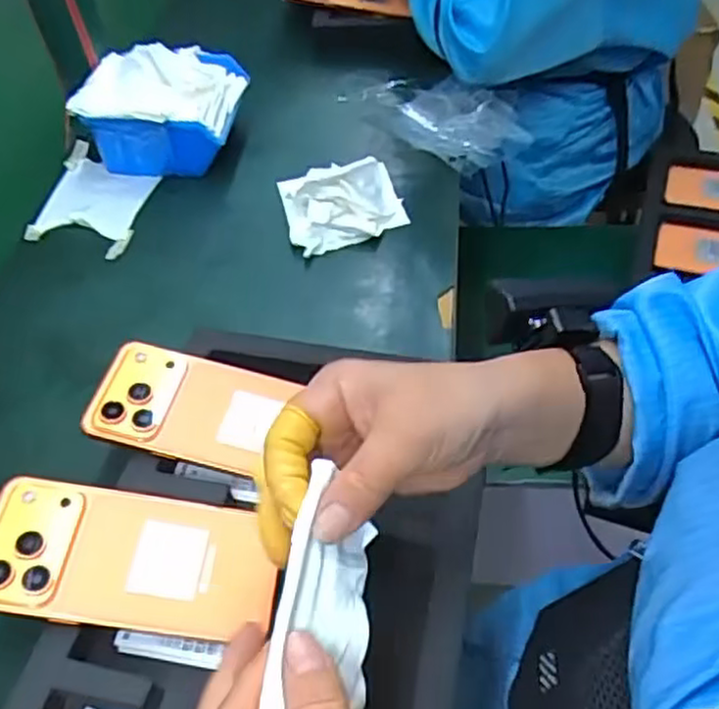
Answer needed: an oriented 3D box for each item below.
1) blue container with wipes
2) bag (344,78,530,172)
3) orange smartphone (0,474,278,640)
[{"bbox_3d":[-0.184,-0.236,0.703,0.137,0.084,0.134,9,49,11],"label":"blue container with wipes"},{"bbox_3d":[0.084,-0.250,0.730,0.130,0.024,0.187,-39,57,-24],"label":"bag"},{"bbox_3d":[-0.128,0.113,0.401,0.159,0.007,0.076,9,53,-5],"label":"orange smartphone"}]

